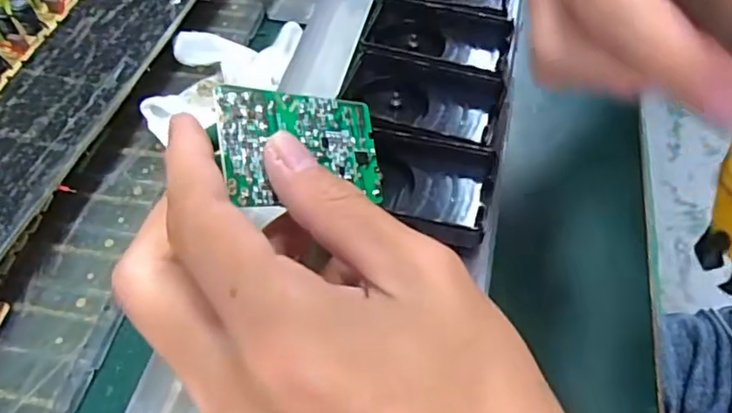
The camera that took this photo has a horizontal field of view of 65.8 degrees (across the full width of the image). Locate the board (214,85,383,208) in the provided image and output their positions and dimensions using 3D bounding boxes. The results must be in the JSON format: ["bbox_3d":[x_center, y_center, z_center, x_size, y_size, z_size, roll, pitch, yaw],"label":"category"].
[{"bbox_3d":[-0.019,-0.019,0.184,0.062,0.004,0.036,-3,82,-45],"label":"board"}]

